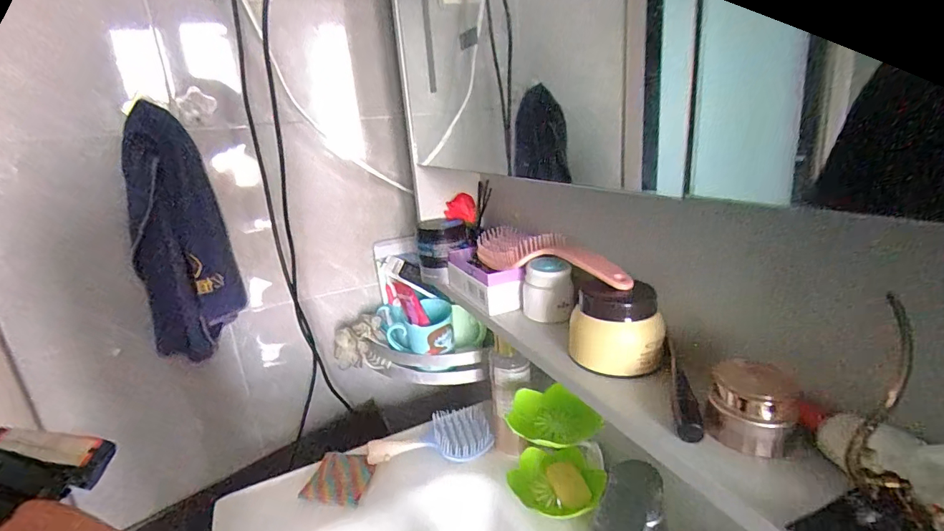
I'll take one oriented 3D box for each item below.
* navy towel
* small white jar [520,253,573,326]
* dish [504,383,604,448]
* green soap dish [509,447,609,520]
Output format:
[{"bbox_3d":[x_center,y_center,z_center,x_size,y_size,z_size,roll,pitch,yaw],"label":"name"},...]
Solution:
[{"bbox_3d":[-0.431,-0.040,0.646,0.122,0.350,0.061,-17,21,-34],"label":"navy towel"},{"bbox_3d":[0.083,0.028,0.487,0.052,0.067,0.052,-2,17,7],"label":"small white jar"},{"bbox_3d":[0.094,0.181,0.520,0.101,0.018,0.098,-4,17,1],"label":"dish"},{"bbox_3d":[0.102,0.263,0.532,0.110,0.033,0.091,0,18,14],"label":"green soap dish"}]

